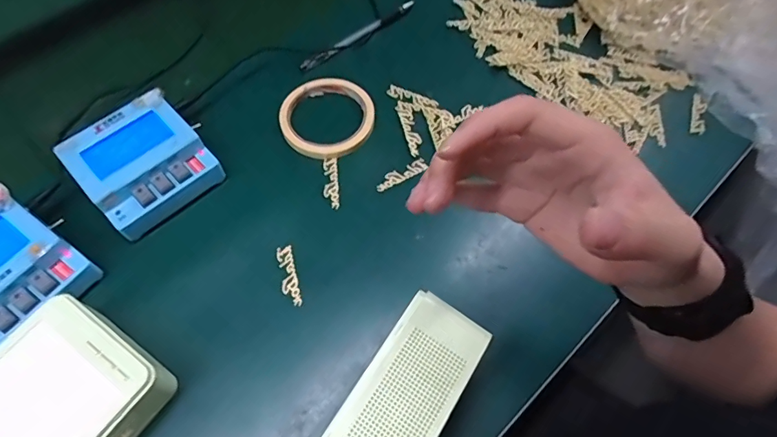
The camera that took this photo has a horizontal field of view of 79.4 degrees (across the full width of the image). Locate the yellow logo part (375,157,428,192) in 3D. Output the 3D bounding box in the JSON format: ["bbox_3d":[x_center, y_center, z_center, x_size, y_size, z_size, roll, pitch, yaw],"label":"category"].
[{"bbox_3d":[0.013,-0.041,0.451,0.054,0.004,0.014,-30,74,-13],"label":"yellow logo part"}]

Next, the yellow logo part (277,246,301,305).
[{"bbox_3d":[-0.086,0.049,0.402,0.014,0.004,0.054,-13,63,-7],"label":"yellow logo part"}]

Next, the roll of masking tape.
[{"bbox_3d":[-0.062,-0.103,0.477,0.095,0.015,0.092,0,62,0],"label":"roll of masking tape"}]

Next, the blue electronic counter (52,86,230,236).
[{"bbox_3d":[-0.220,-0.048,0.425,0.099,0.050,0.101,41,69,19],"label":"blue electronic counter"}]

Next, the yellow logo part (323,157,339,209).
[{"bbox_3d":[-0.055,-0.034,0.447,0.014,0.005,0.054,-3,62,-2],"label":"yellow logo part"}]

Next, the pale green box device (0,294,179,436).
[{"bbox_3d":[-0.236,0.140,0.324,0.105,0.058,0.137,33,66,16],"label":"pale green box device"}]

